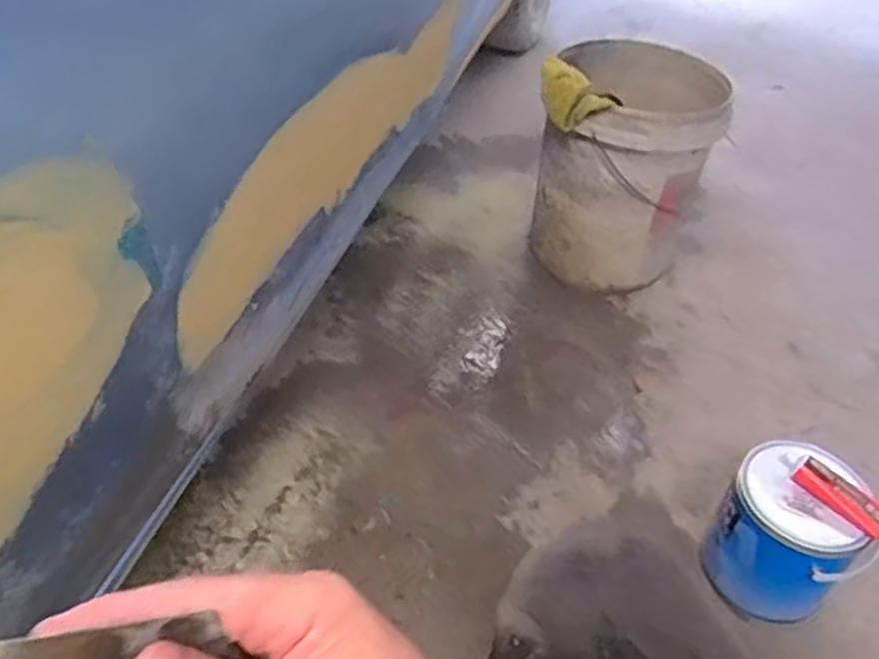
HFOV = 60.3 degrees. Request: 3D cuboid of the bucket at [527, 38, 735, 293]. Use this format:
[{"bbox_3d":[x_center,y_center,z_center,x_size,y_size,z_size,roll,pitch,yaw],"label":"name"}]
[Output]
[{"bbox_3d":[0.329,-0.287,1.409,0.300,0.410,0.337,18,44,14],"label":"bucket"}]

